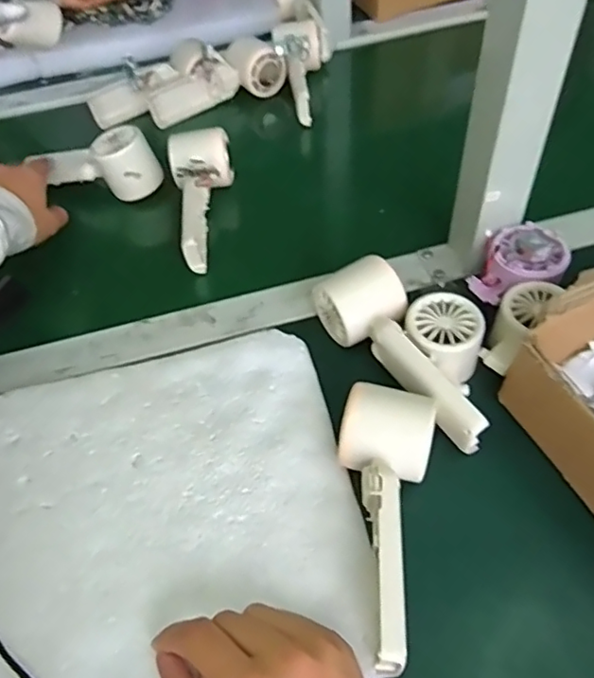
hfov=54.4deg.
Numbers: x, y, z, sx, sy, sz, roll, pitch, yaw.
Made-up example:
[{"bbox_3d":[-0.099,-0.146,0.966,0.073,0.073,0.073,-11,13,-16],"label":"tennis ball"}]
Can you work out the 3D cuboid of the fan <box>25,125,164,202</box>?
[{"bbox_3d":[-0.195,-0.182,0.594,0.116,0.054,0.052,8,54,18],"label":"fan"}]

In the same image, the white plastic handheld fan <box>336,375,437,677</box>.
[{"bbox_3d":[0.045,0.104,0.344,0.055,0.047,0.154,9,54,12],"label":"white plastic handheld fan"}]

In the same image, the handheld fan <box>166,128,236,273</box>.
[{"bbox_3d":[-0.097,-0.135,0.547,0.055,0.069,0.153,0,65,3],"label":"handheld fan"}]

